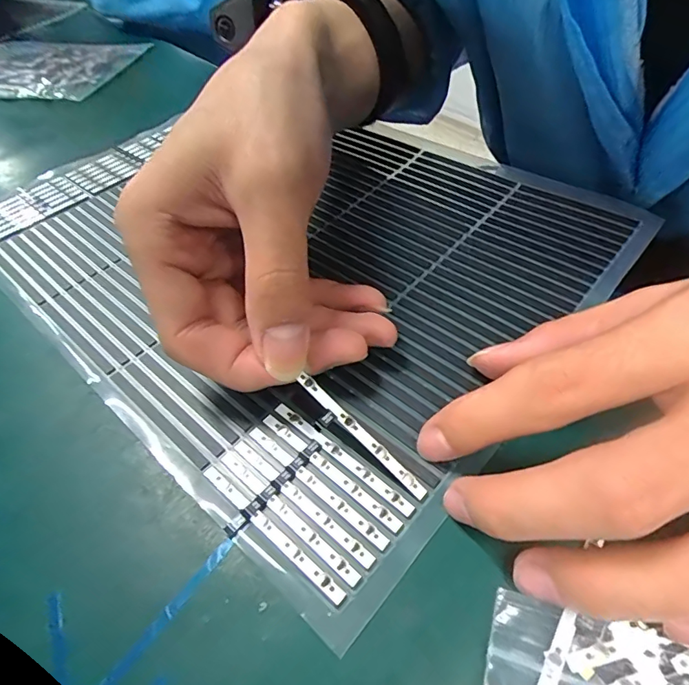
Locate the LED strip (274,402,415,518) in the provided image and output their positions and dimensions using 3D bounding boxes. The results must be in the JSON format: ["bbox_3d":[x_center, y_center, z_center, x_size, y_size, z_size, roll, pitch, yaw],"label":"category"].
[{"bbox_3d":[-0.002,0.038,0.158,0.060,0.004,0.004,32,59,28],"label":"LED strip"}]

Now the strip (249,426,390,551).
[{"bbox_3d":[-0.010,0.045,0.152,0.060,0.004,0.004,33,59,29],"label":"strip"}]

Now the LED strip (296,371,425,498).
[{"bbox_3d":[0.006,0.031,0.153,0.053,0.004,0.004,43,63,12],"label":"LED strip"}]

